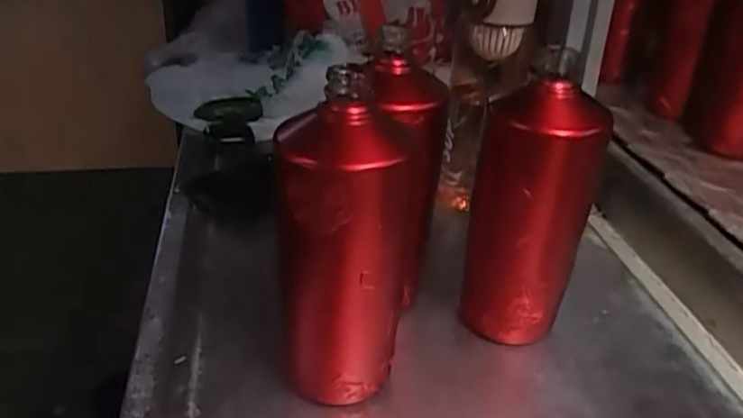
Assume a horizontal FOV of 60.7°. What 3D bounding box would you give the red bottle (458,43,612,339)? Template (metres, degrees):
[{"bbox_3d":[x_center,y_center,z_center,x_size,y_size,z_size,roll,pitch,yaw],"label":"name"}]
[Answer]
[{"bbox_3d":[0.117,0.003,0.471,0.083,0.211,0.074,6,31,14],"label":"red bottle"}]

